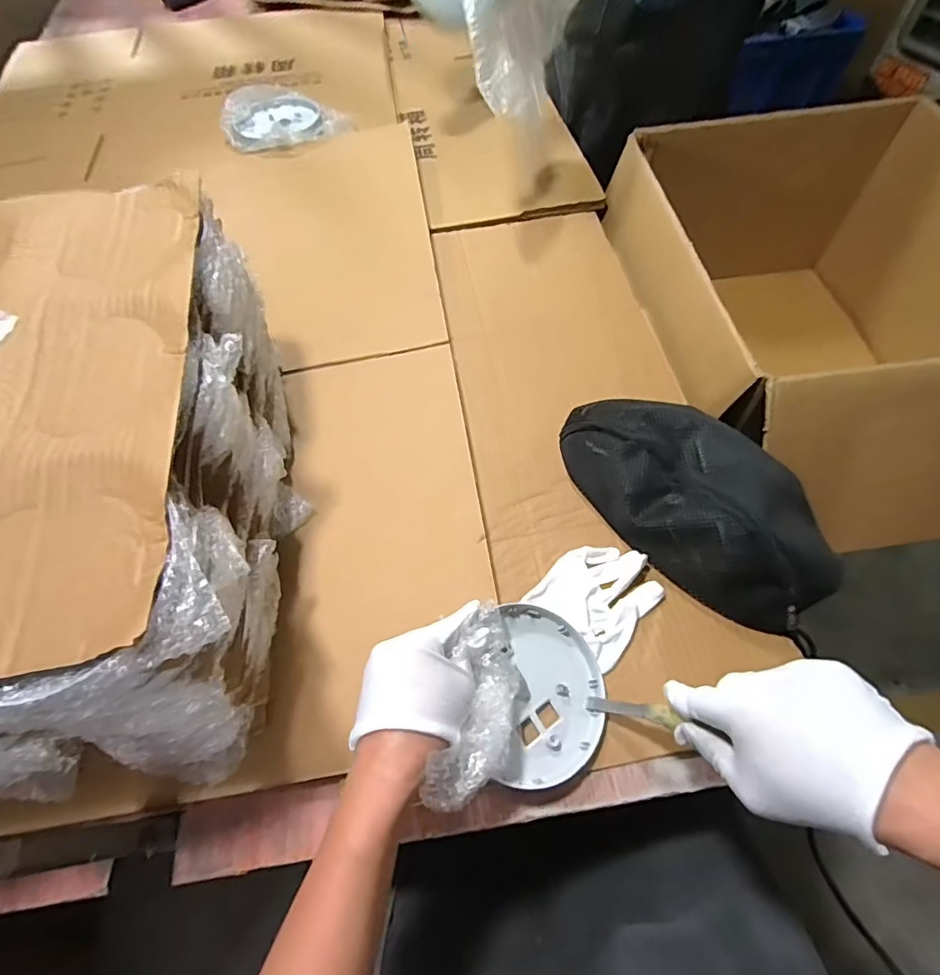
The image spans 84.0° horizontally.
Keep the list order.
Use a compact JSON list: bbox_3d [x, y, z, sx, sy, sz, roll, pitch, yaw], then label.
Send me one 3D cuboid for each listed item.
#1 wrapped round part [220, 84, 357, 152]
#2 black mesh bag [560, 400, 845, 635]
[{"bbox_3d":[-0.302,-0.591,0.833,0.180,0.044,0.171,0,61,0],"label":"wrapped round part"},{"bbox_3d":[0.212,0.003,0.493,0.136,0.075,0.263,-35,67,-18],"label":"black mesh bag"}]

